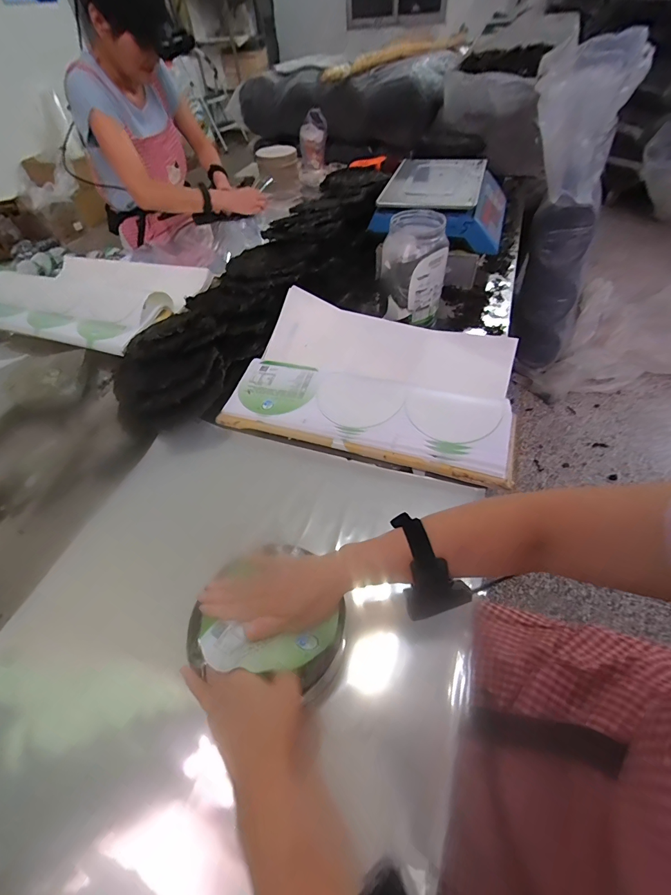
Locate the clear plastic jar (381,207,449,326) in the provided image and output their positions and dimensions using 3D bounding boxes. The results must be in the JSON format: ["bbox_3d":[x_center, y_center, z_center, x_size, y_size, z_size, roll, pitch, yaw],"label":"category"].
[{"bbox_3d":[0.165,-0.371,0.792,0.130,0.185,0.120,8,52,12],"label":"clear plastic jar"}]

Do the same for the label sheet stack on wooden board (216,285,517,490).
[{"bbox_3d":[0.075,-0.129,0.704,0.499,0.068,0.337,12,53,14],"label":"label sheet stack on wooden board"}]

